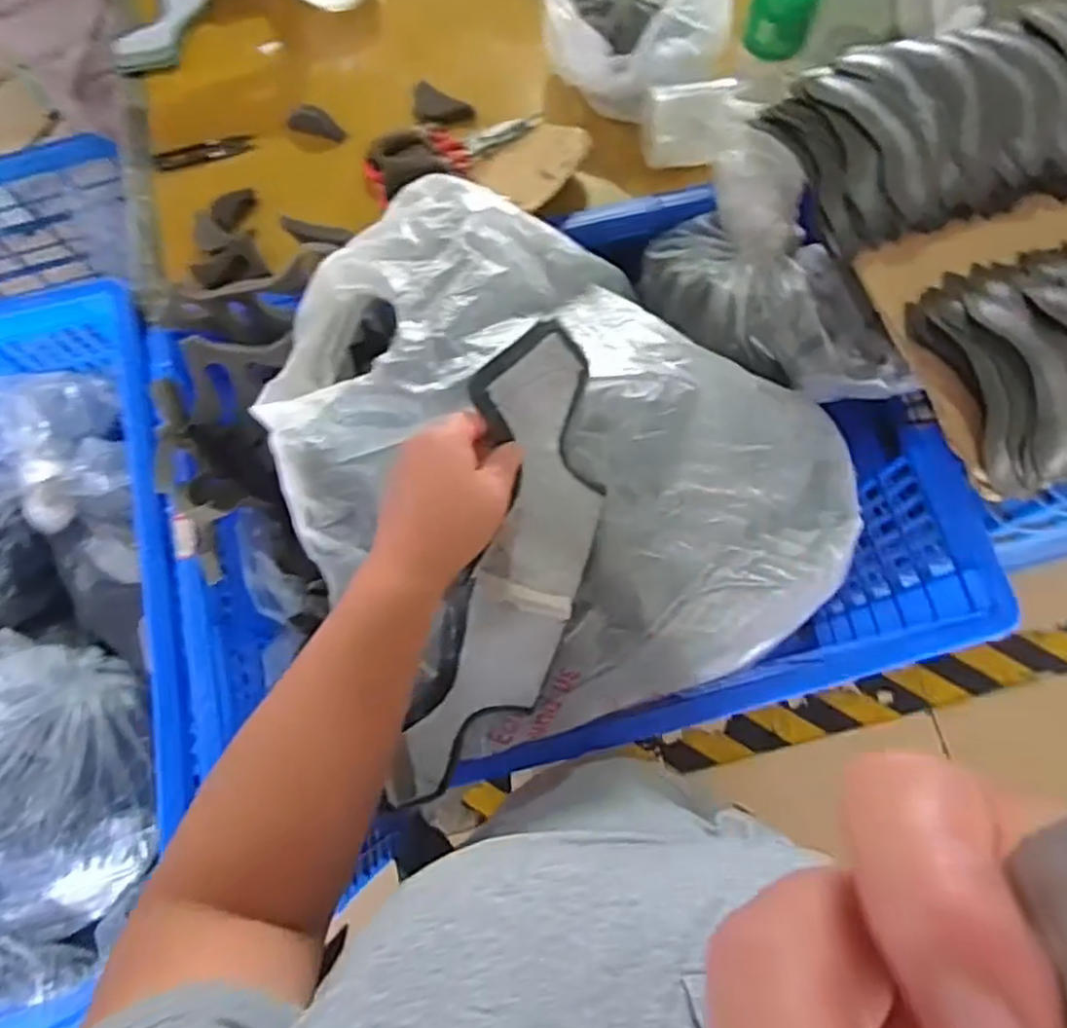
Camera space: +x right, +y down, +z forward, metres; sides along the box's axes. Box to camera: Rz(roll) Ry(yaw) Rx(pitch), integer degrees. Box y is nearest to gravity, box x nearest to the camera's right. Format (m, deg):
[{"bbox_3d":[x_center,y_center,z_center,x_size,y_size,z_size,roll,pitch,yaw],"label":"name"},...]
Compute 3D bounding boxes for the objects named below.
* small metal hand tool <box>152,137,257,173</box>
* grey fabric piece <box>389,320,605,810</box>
[{"bbox_3d":[-0.346,-0.381,0.755,0.104,0.006,0.026,-19,75,-4],"label":"small metal hand tool"},{"bbox_3d":[-0.016,0.047,0.486,0.092,0.039,0.330,15,96,6],"label":"grey fabric piece"}]

